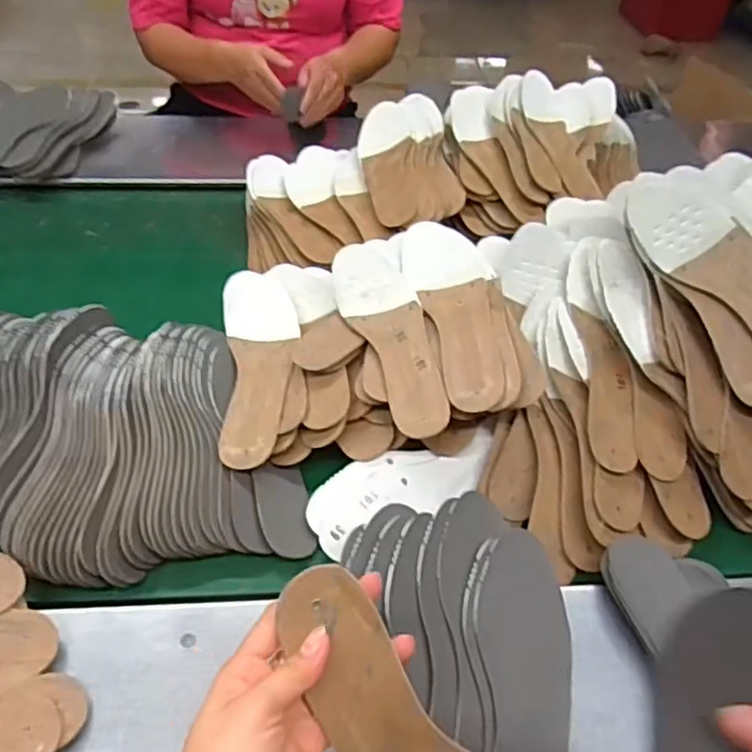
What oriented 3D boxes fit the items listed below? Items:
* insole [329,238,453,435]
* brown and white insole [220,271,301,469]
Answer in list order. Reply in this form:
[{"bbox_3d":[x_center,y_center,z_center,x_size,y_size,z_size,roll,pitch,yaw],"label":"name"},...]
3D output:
[{"bbox_3d":[0.014,-0.048,0.664,0.076,0.011,0.254,-18,54,-2],"label":"insole"},{"bbox_3d":[-0.124,-0.021,0.694,0.081,0.027,0.271,-4,46,-7],"label":"brown and white insole"}]

